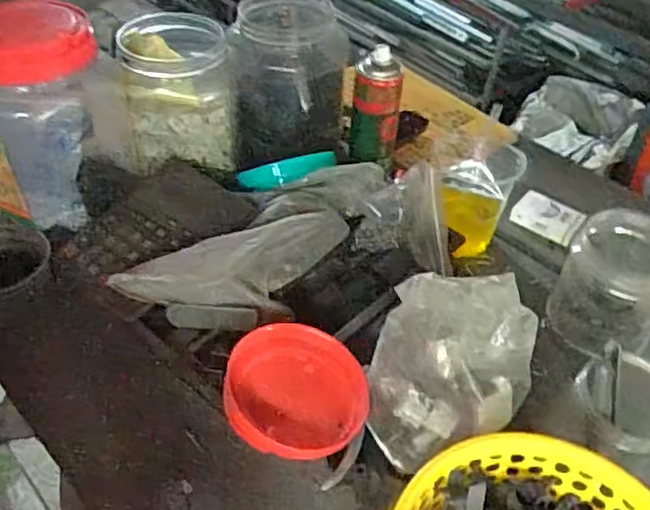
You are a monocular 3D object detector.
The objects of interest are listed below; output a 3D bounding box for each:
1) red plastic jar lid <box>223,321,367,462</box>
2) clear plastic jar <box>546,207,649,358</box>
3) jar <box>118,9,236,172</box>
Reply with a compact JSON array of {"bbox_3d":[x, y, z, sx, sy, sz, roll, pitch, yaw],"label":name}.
[{"bbox_3d":[-0.027,0.136,0.644,0.134,0.040,0.134,5,56,-7],"label":"red plastic jar lid"},{"bbox_3d":[0.333,0.030,0.757,0.116,0.131,0.130,26,47,22],"label":"clear plastic jar"},{"bbox_3d":[-0.184,-0.203,0.835,0.131,0.148,0.122,-6,44,-10],"label":"jar"}]

